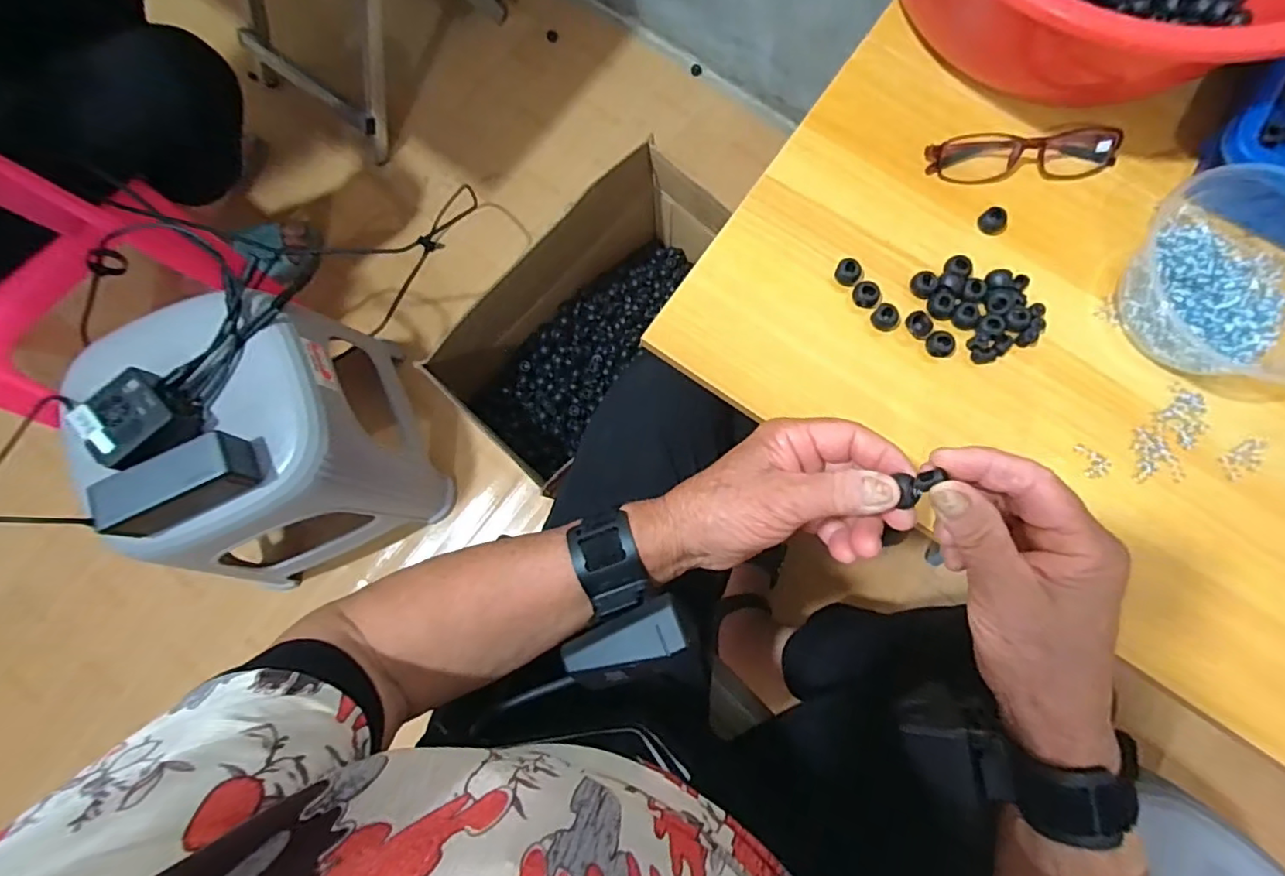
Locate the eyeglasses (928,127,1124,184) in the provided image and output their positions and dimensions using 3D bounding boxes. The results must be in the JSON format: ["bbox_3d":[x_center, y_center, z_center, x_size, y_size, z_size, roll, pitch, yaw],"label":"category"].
[{"bbox_3d":[0.274,-0.204,0.423,0.132,0.021,0.031,-1,79,0],"label":"eyeglasses"}]

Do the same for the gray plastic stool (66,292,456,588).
[{"bbox_3d":[-0.438,0.005,0.734,0.274,0.345,0.273,-23,80,-4],"label":"gray plastic stool"}]

